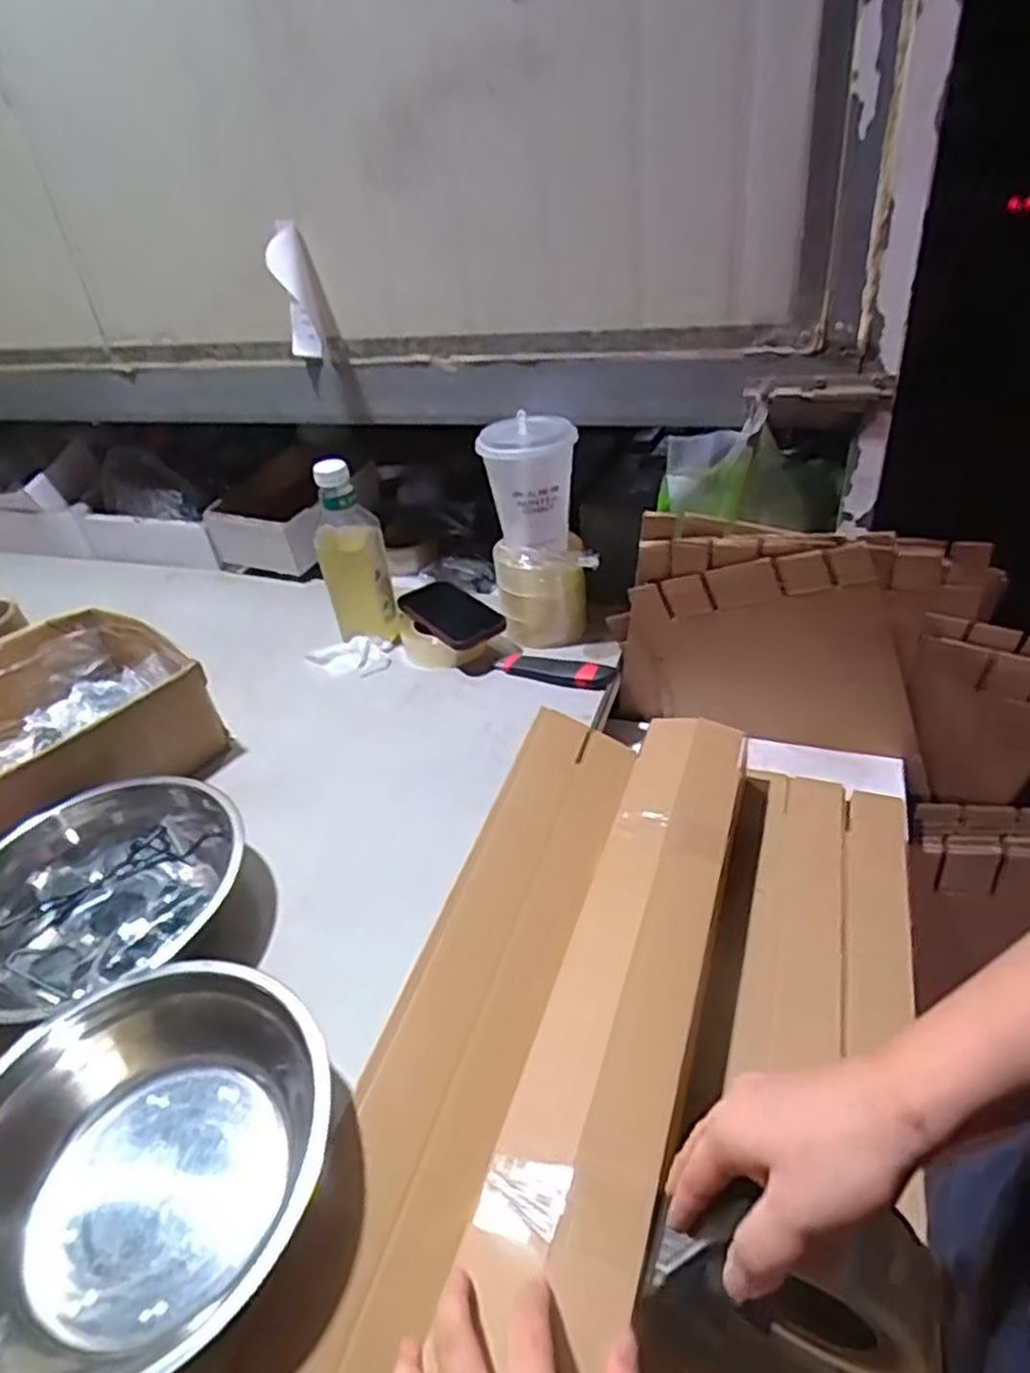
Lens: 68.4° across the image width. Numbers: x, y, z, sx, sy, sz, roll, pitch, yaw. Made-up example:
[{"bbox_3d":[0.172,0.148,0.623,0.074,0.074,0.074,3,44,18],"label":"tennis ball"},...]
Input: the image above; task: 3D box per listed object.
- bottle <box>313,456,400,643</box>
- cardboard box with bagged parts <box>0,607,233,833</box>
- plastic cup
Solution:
[{"bbox_3d":[-0.207,-0.164,0.976,0.084,0.235,0.064,-16,37,-12],"label":"bottle"},{"bbox_3d":[-0.543,0.058,0.850,0.308,0.115,0.324,20,44,33],"label":"cardboard box with bagged parts"},{"bbox_3d":[0.021,-0.242,0.902,0.100,0.135,0.095,12,40,24],"label":"plastic cup"}]

